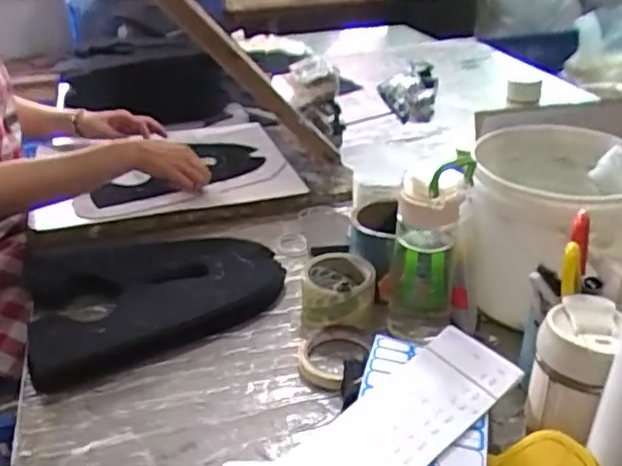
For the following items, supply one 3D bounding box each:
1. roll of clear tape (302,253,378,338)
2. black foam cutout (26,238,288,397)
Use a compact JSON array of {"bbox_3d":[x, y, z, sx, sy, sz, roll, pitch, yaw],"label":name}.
[{"bbox_3d":[0.034,0.076,0.789,0.095,0.058,0.098,-2,31,1],"label":"roll of clear tape"},{"bbox_3d":[-0.206,0.073,0.825,0.315,0.044,0.277,-14,33,-19],"label":"black foam cutout"}]

